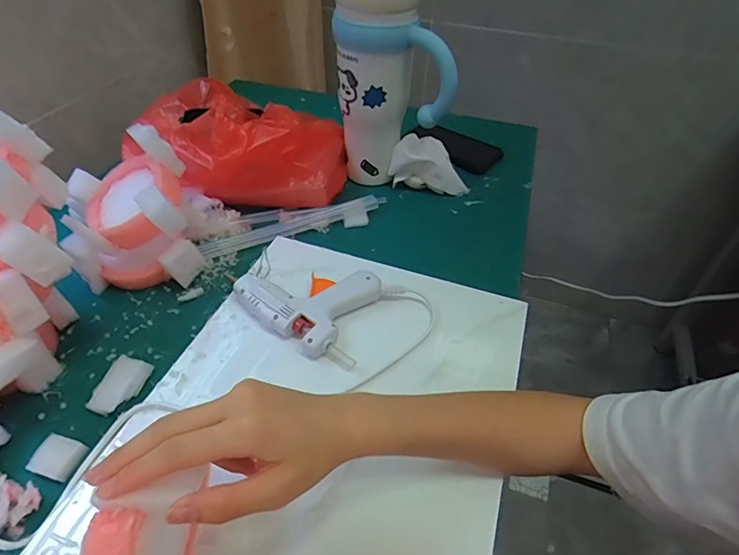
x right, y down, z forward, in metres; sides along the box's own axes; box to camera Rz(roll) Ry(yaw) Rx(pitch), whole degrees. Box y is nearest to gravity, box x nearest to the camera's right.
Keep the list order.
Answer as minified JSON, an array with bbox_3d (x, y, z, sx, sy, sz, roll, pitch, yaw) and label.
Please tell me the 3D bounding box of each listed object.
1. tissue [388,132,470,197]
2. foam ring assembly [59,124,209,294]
[{"bbox_3d":[0.085,-0.153,0.631,0.105,0.062,0.045,16,45,13],"label":"tissue"},{"bbox_3d":[-0.249,-0.071,0.478,0.119,0.123,0.141,-10,45,-13],"label":"foam ring assembly"}]

